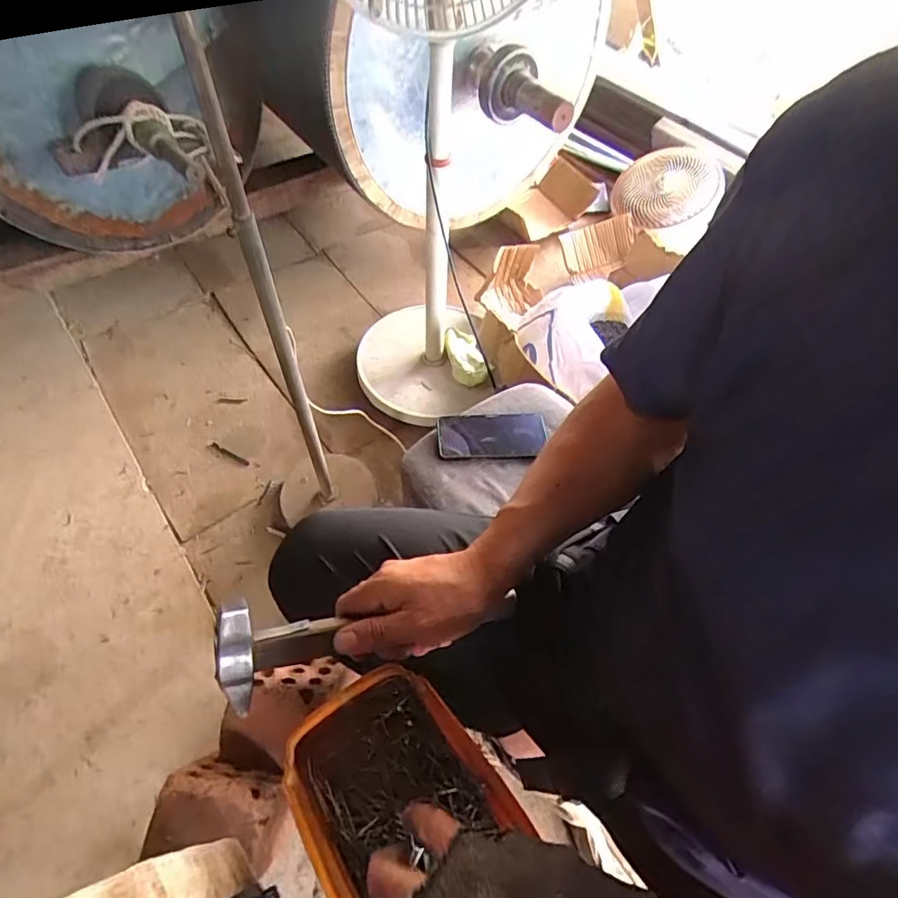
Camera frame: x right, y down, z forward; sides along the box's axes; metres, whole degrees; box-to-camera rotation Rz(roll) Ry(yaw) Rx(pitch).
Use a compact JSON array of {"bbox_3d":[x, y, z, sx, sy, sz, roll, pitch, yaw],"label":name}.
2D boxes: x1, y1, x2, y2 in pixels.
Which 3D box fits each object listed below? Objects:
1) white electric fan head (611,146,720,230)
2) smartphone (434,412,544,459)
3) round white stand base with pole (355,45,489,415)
[{"bbox_3d":[0.575,-0.713,1.418,0.268,0.064,0.223,-19,76,8],"label":"white electric fan head"},{"bbox_3d":[0.065,-0.022,0.800,0.161,0.009,0.076,-2,61,-9],"label":"smartphone"},{"bbox_3d":[-0.045,-0.337,0.963,0.266,0.582,0.302,-5,55,-6],"label":"round white stand base with pole"}]

